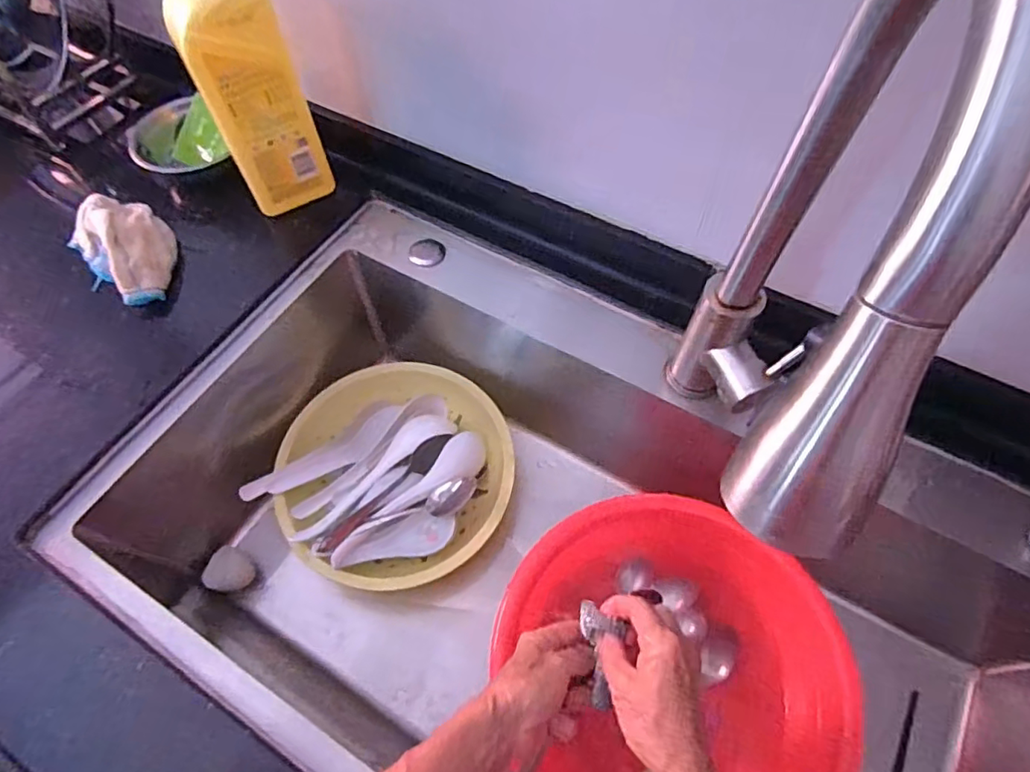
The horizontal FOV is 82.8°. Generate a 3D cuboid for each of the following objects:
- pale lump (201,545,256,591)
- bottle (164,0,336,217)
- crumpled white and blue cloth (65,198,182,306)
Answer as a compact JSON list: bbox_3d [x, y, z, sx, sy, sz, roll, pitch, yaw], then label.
[{"bbox_3d":[-0.300,0.195,0.616,0.048,0.029,0.042,10,62,6],"label":"pale lump"},{"bbox_3d":[-0.244,-0.279,0.522,0.086,0.263,0.057,-28,64,-14],"label":"bottle"},{"bbox_3d":[-0.387,-0.140,0.575,0.084,0.044,0.130,-36,67,-17],"label":"crumpled white and blue cloth"}]

